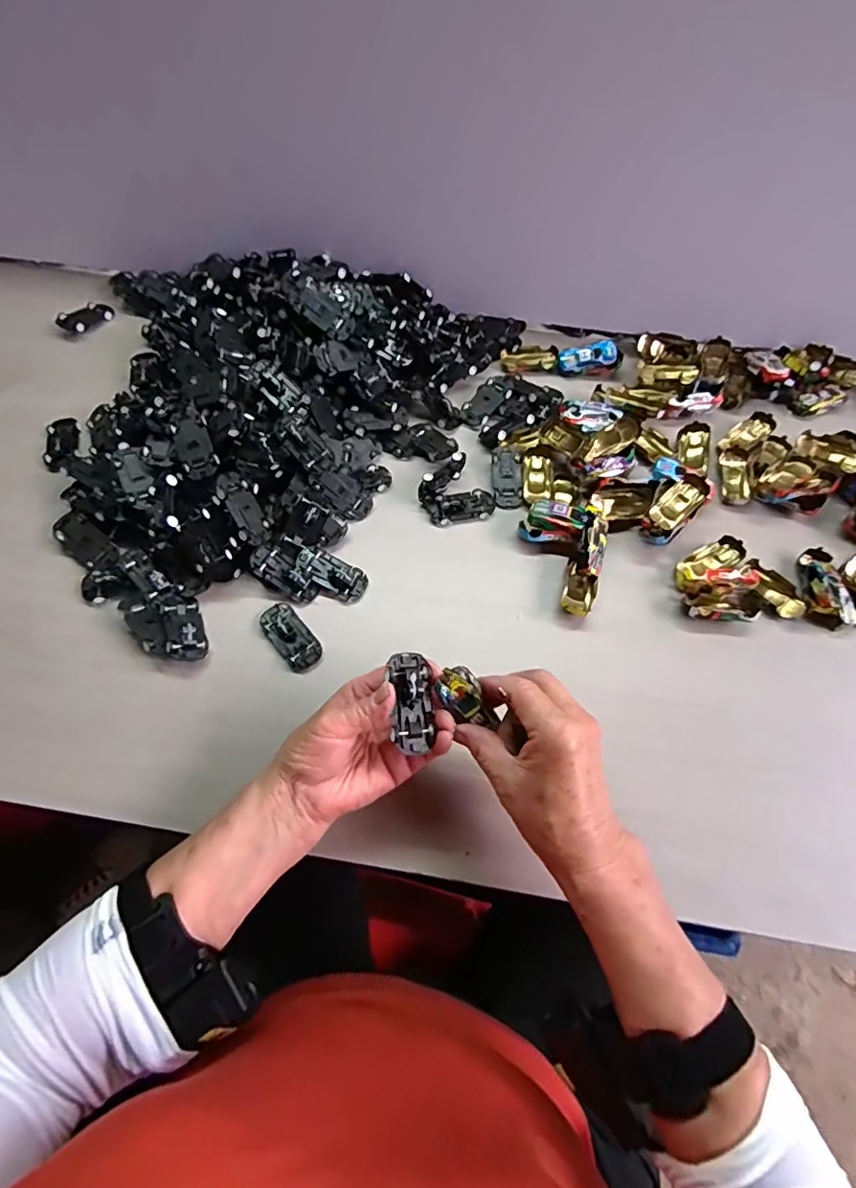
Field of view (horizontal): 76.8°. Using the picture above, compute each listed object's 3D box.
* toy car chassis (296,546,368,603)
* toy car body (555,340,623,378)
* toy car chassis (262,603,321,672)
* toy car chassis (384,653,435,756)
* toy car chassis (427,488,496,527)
[{"bbox_3d":[-0.086,-0.019,0.487,0.064,0.015,0.031,30,70,-2],"label":"toy car chassis"},{"bbox_3d":[0.182,-0.264,0.607,0.067,0.017,0.030,-11,68,-5],"label":"toy car body"},{"bbox_3d":[-0.119,0.037,0.466,0.031,0.009,0.064,-37,73,-14],"label":"toy car chassis"},{"bbox_3d":[-0.010,0.070,0.356,0.025,0.016,0.064,-5,75,-3],"label":"toy car chassis"},{"bbox_3d":[0.034,-0.085,0.528,0.065,0.011,0.032,-11,68,-5],"label":"toy car chassis"}]

